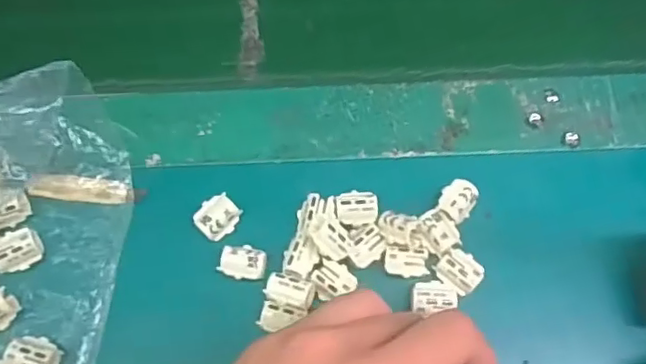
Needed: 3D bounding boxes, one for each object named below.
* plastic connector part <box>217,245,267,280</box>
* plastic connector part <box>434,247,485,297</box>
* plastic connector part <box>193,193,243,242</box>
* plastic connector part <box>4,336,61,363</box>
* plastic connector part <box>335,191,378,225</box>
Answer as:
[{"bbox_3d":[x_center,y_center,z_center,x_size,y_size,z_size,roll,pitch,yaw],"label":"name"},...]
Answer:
[{"bbox_3d":[-0.040,0.041,0.305,0.023,0.013,0.018,4,66,2],"label":"plastic connector part"},{"bbox_3d":[0.070,0.045,0.303,0.019,0.010,0.021,-38,71,-15],"label":"plastic connector part"},{"bbox_3d":[-0.055,0.019,0.312,0.018,0.011,0.022,37,71,15],"label":"plastic connector part"},{"bbox_3d":[-0.139,0.084,0.285,0.021,0.012,0.019,11,67,5],"label":"plastic connector part"},{"bbox_3d":[0.018,0.014,0.315,0.021,0.011,0.018,-1,66,0],"label":"plastic connector part"}]

